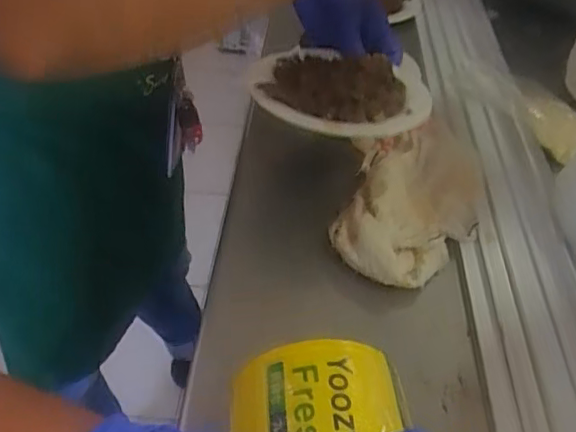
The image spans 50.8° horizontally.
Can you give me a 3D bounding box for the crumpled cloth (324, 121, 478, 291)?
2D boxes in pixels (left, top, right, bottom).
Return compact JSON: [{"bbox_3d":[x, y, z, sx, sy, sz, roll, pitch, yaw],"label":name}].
[{"bbox_3d":[0.103,-0.018,0.506,0.109,0.033,0.201,10,42,9],"label":"crumpled cloth"}]

